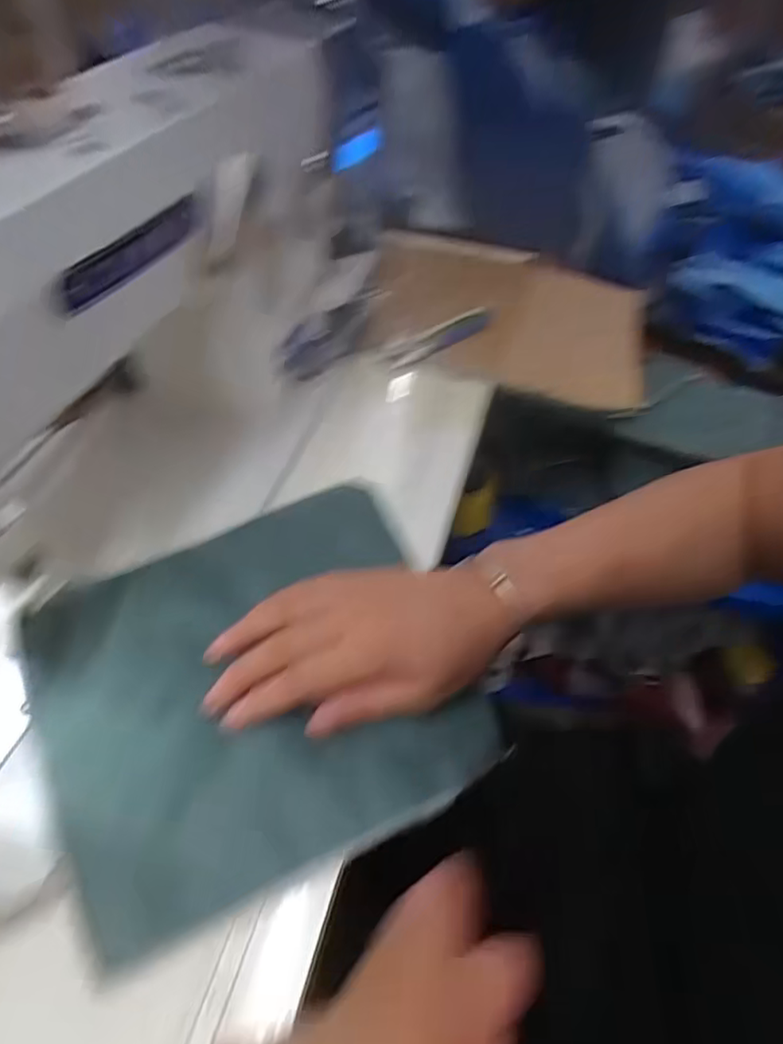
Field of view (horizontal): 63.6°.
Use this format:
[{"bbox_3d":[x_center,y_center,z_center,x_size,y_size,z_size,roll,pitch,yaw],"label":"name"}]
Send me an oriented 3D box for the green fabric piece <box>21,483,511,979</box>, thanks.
[{"bbox_3d":[-0.071,0.084,0.346,0.214,0.025,0.197,-20,51,-19],"label":"green fabric piece"}]

